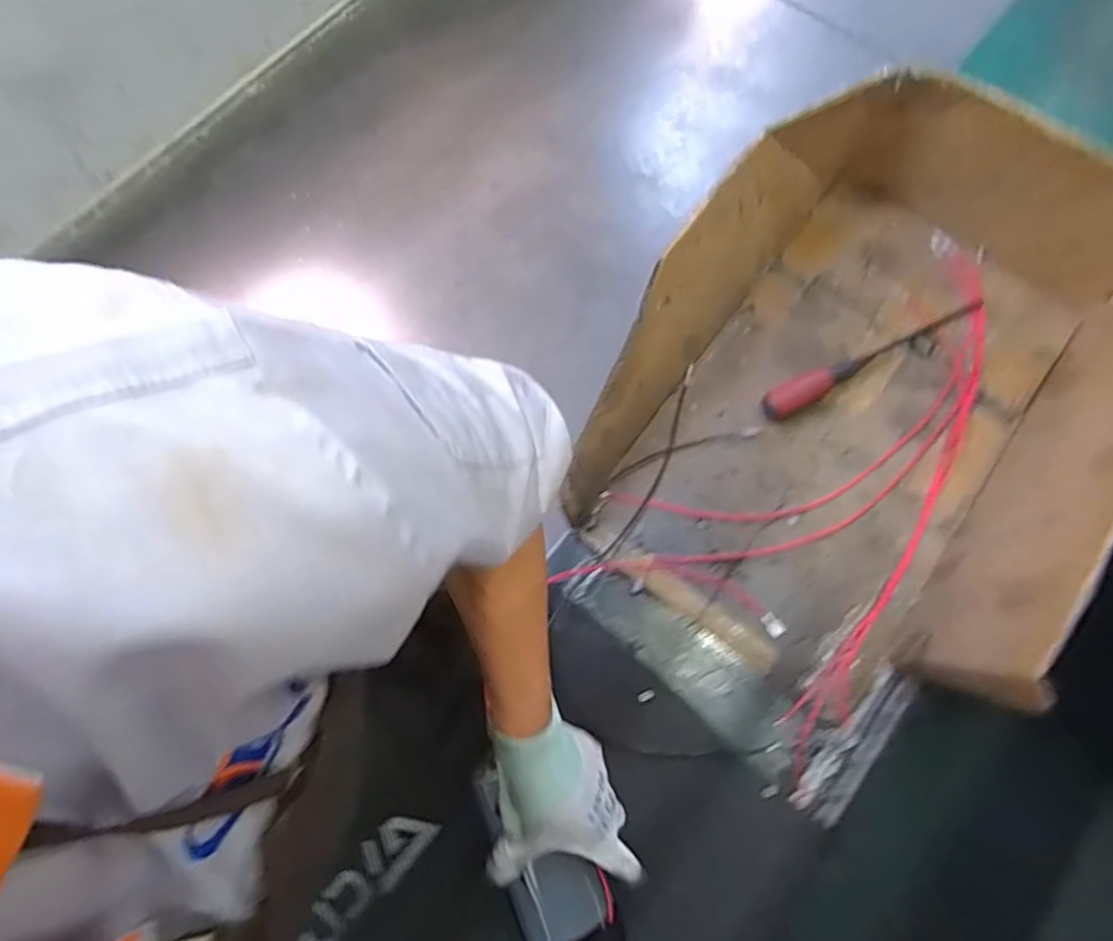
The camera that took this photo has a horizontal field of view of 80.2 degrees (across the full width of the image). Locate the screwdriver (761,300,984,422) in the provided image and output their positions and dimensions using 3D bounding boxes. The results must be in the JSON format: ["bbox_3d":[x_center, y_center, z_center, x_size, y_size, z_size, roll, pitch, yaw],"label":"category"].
[{"bbox_3d":[0.333,-0.123,0.694,0.270,0.025,0.029,-28,75,-6],"label":"screwdriver"}]

